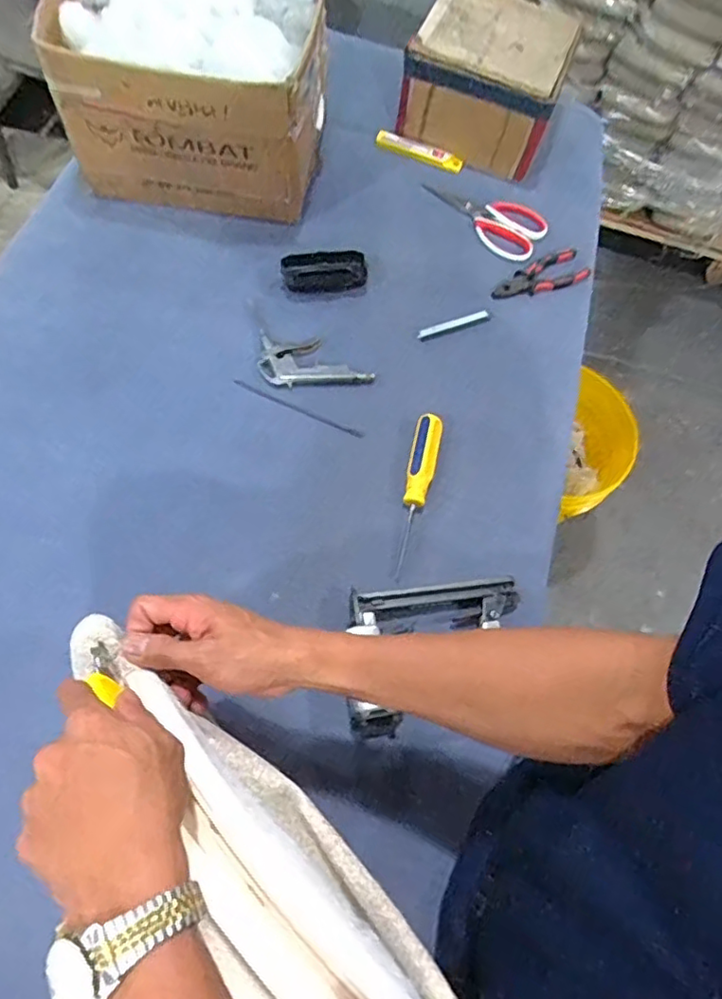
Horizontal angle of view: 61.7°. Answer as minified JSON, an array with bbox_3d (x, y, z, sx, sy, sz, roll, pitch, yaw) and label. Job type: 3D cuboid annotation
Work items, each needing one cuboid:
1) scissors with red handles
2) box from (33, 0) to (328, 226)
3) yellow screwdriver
[{"bbox_3d":[0.175,-0.412,0.885,0.186,0.018,0.102,22,66,5],"label":"scissors with red handles"},{"bbox_3d":[-0.209,-0.552,0.801,0.311,0.237,0.268,14,65,1],"label":"box"},{"bbox_3d":[0.064,-0.008,0.690,0.032,0.024,0.200,13,65,0],"label":"yellow screwdriver"}]

